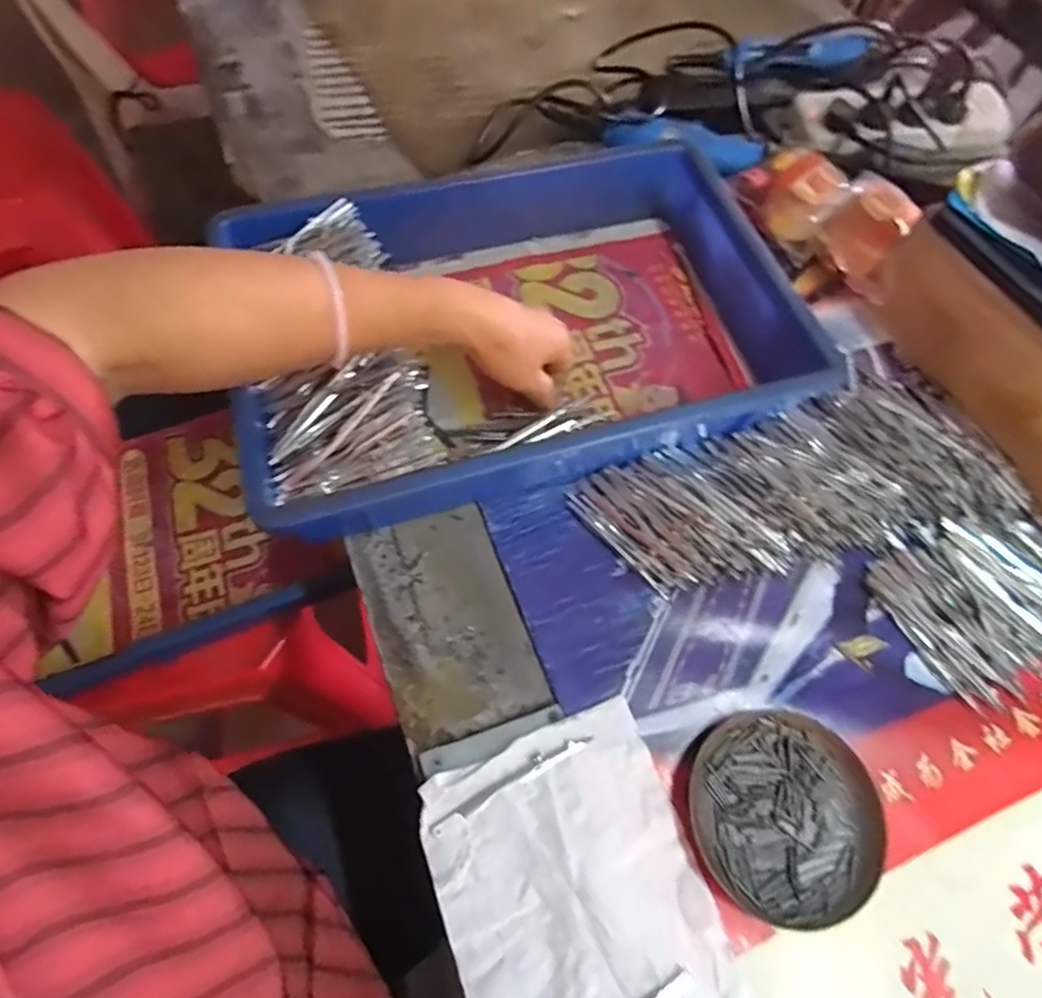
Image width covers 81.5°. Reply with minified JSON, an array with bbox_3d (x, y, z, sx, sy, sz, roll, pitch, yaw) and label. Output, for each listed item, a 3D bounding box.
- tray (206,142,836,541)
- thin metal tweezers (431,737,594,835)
[{"bbox_3d":[-0.005,-0.142,0.488,0.416,0.087,0.276,-16,65,-9],"label":"tray"},{"bbox_3d":[-0.004,0.172,0.369,0.107,0.006,0.010,-26,67,-13],"label":"thin metal tweezers"}]

